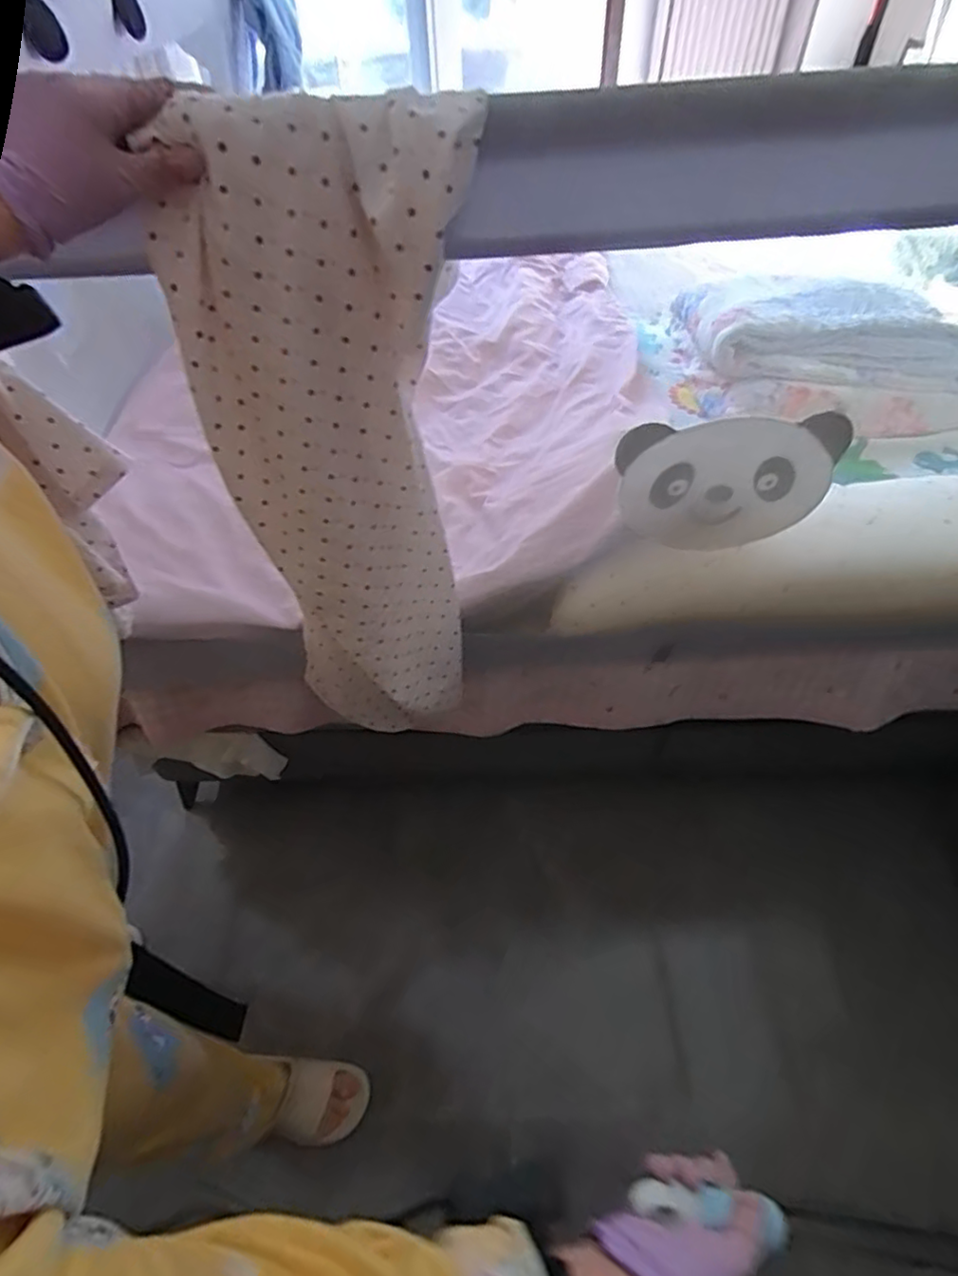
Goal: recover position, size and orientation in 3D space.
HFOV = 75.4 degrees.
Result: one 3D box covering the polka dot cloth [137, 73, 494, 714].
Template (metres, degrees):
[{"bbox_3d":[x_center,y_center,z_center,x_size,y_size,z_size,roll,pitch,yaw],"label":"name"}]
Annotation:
[{"bbox_3d":[-0.126,-0.107,0.618,0.218,0.638,0.074,-1,46,-1],"label":"polka dot cloth"}]

